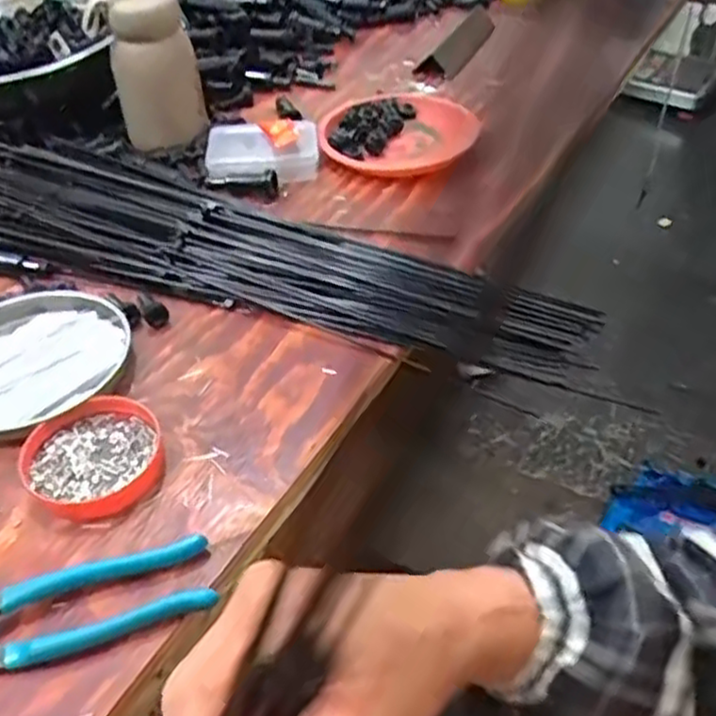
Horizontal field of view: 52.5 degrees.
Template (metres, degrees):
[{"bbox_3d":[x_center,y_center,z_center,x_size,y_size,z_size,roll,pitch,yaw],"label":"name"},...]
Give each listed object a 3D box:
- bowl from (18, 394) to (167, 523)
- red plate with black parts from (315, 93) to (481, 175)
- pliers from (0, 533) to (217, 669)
[{"bbox_3d":[-0.157,0.060,0.434,0.077,0.015,0.078,-1,44,1],"label":"bowl"},{"bbox_3d":[0.037,-0.222,0.718,0.155,0.022,0.128,-24,48,-21],"label":"red plate with black parts"},{"bbox_3d":[-0.155,0.131,0.359,0.162,0.018,0.038,-15,45,-12],"label":"pliers"}]

